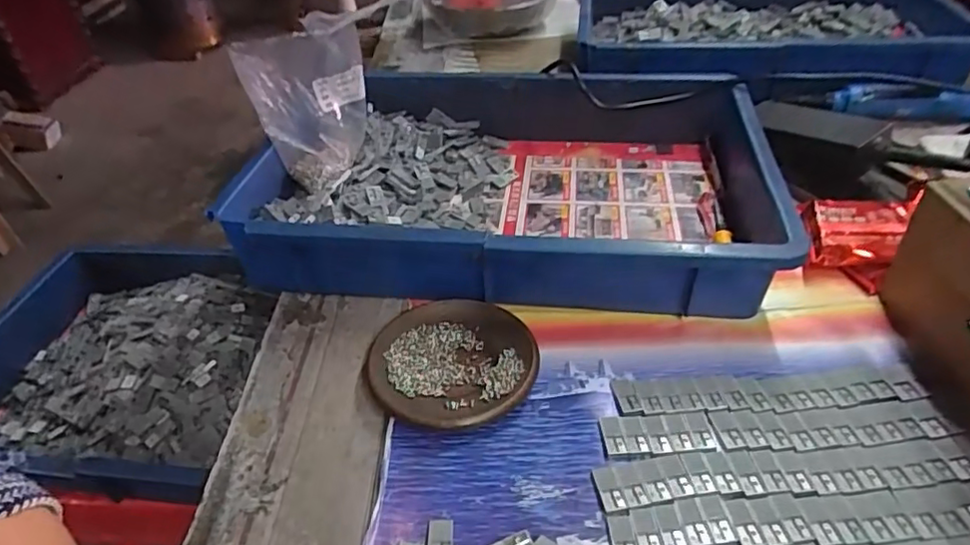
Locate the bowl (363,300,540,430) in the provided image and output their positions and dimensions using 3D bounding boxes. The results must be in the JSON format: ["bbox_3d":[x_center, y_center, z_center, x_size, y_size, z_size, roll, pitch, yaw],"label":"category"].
[{"bbox_3d":[-0.023,0.064,0.424,0.113,0.017,0.106,-2,40,2],"label":"bowl"}]

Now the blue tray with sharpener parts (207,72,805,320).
[{"bbox_3d":[0.027,-0.085,0.548,0.425,0.074,0.291,3,41,9],"label":"blue tray with sharpener parts"}]

